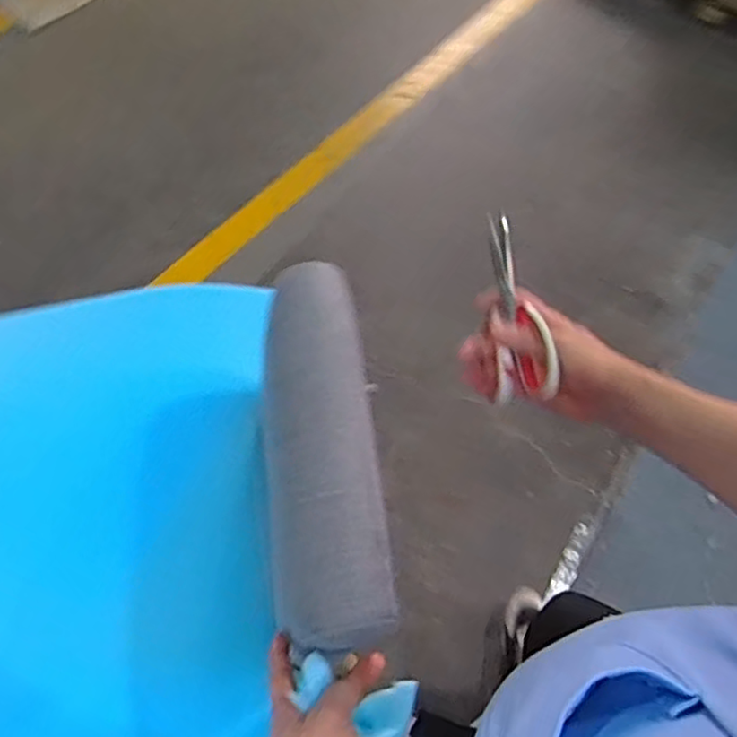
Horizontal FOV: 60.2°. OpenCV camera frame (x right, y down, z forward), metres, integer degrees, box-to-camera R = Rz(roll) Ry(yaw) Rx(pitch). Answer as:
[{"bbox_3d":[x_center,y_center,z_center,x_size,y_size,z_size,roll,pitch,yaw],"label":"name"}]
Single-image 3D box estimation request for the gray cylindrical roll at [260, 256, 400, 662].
[{"bbox_3d":[-0.040,0.064,0.548,0.091,0.076,0.323,-4,65,-6],"label":"gray cylindrical roll"}]

